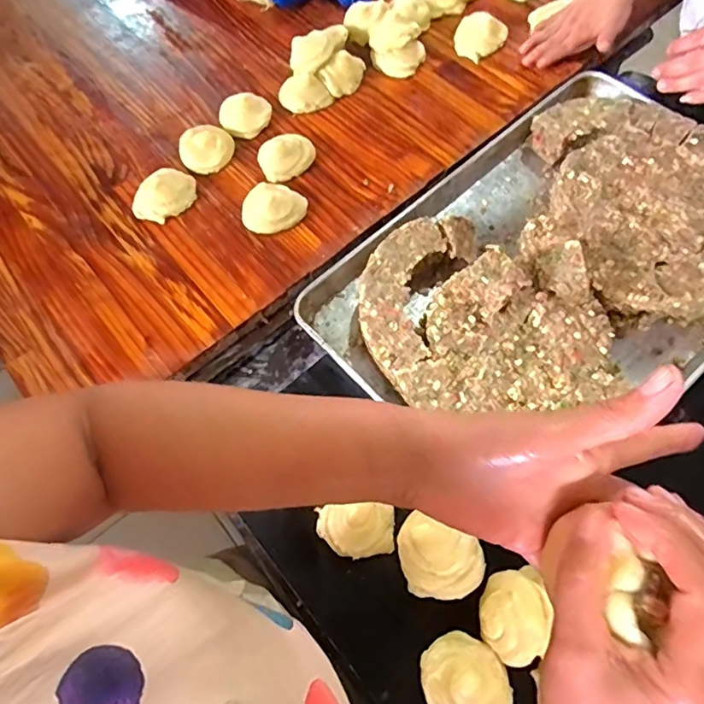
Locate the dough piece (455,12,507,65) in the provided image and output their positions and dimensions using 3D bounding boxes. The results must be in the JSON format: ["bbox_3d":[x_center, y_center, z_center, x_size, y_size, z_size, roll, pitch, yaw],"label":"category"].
[{"bbox_3d":[0.200,-0.505,0.855,0.079,0.022,0.076,34,73,18],"label":"dough piece"}]

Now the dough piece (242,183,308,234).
[{"bbox_3d":[-0.110,-0.203,0.743,0.082,0.034,0.074,18,69,12],"label":"dough piece"}]

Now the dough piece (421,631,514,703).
[{"bbox_3d":[0.111,0.324,0.520,0.077,0.029,0.086,-29,67,-8],"label":"dough piece"}]

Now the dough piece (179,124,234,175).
[{"bbox_3d":[-0.220,-0.309,0.808,0.079,0.027,0.074,-2,66,4],"label":"dough piece"}]

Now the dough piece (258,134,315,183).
[{"bbox_3d":[-0.096,-0.288,0.789,0.084,0.032,0.066,-27,67,-7],"label":"dough piece"}]

